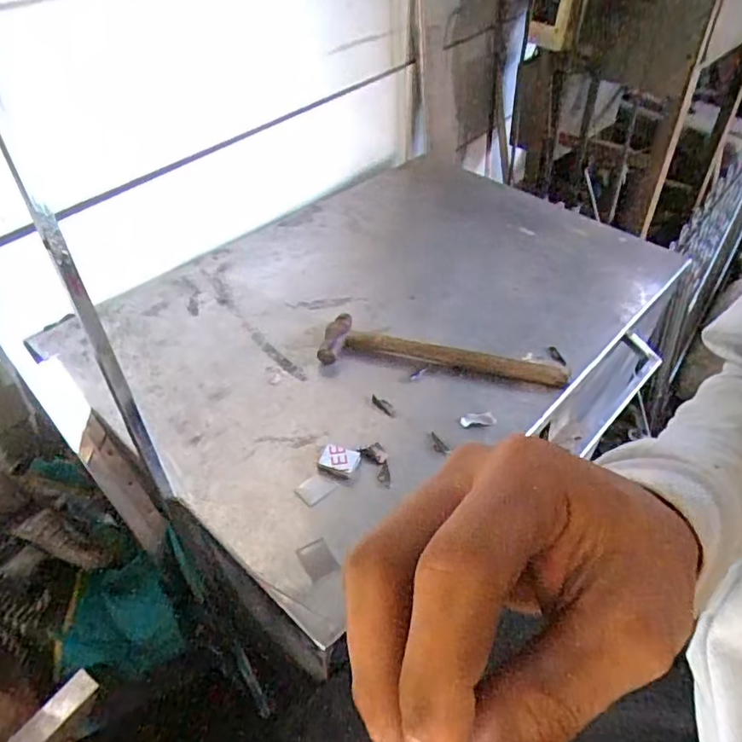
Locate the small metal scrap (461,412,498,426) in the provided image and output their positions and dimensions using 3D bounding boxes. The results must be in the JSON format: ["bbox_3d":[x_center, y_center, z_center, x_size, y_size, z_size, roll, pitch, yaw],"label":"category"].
[{"bbox_3d":[0.113,0.049,0.590,0.037,0.008,0.014,-3,44,-7],"label":"small metal scrap"}]

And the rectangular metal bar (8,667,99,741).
[{"bbox_3d":[-0.272,0.292,0.439,0.021,0.009,0.117,26,51,25],"label":"rectangular metal bar"}]

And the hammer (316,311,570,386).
[{"bbox_3d":[0.082,-0.018,0.651,0.276,0.026,0.069,9,44,5],"label":"hammer"}]

